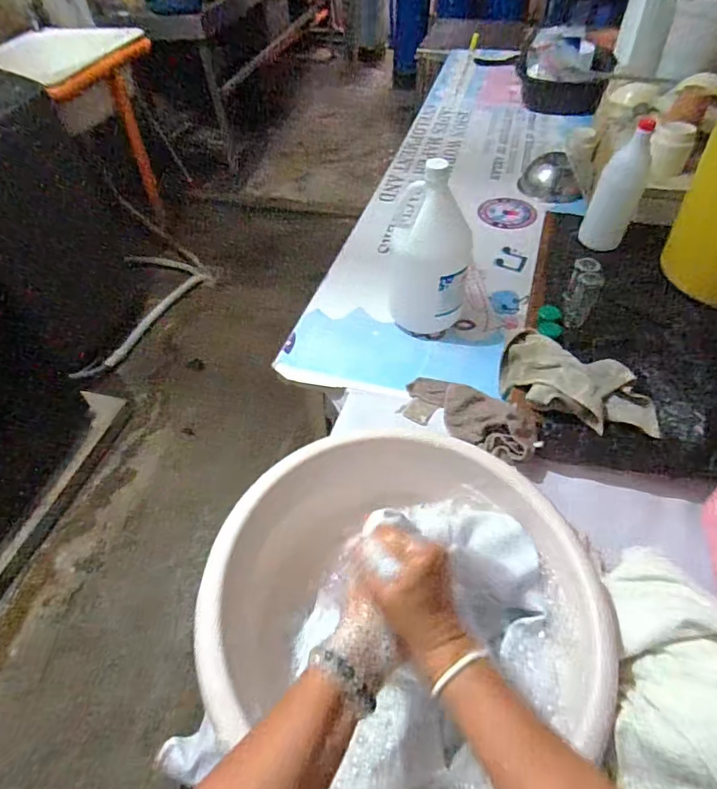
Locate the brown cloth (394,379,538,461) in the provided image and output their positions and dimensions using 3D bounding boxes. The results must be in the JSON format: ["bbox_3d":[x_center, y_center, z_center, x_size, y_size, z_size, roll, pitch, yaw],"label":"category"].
[{"bbox_3d":[0.185,0.024,0.816,0.238,0.074,0.107,25,56,21],"label":"brown cloth"}]

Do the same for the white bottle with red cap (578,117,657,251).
[{"bbox_3d":[0.528,-0.406,0.989,0.080,0.244,0.079,-8,50,-4],"label":"white bottle with red cap"}]

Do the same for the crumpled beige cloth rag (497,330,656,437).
[{"bbox_3d":[0.351,-0.010,0.785,0.259,0.063,0.140,22,55,19],"label":"crumpled beige cloth rag"}]

